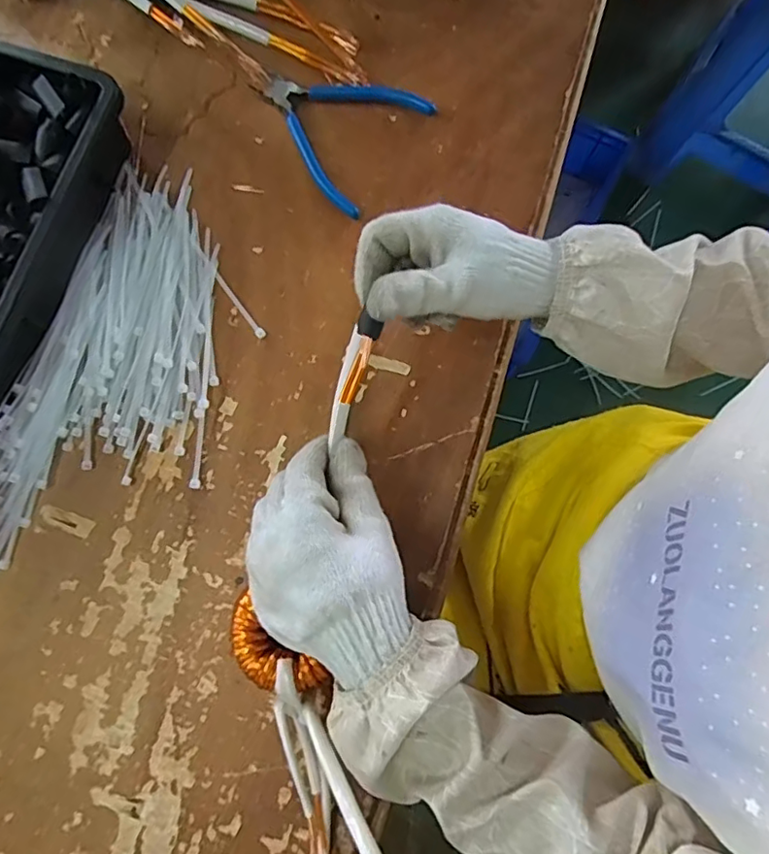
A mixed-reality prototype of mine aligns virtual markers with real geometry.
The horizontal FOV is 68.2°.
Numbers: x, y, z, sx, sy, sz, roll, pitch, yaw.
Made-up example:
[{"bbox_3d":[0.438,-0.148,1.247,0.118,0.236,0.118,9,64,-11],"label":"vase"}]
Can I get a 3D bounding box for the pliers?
[{"bbox_3d":[-0.047,-0.247,0.461,0.129,0.009,0.114,32,82,6],"label":"pliers"}]

